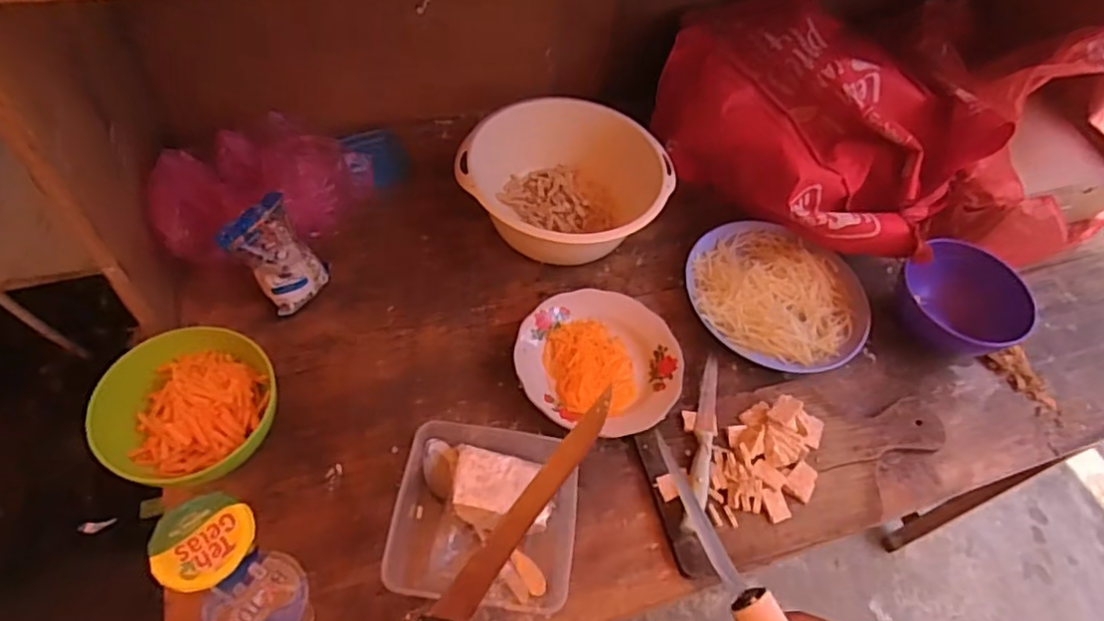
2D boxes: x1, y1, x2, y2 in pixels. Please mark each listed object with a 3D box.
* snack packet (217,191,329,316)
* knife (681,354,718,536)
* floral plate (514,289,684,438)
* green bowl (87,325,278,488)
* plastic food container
[{"bbox_3d":[-0.289,-0.057,0.689,0.058,0.110,0.082,24,56,11],"label":"snack packet"},{"bbox_3d":[0.158,0.132,0.666,0.020,0.014,0.200,15,55,4],"label":"knife"},{"bbox_3d":[0.051,0.052,0.712,0.176,0.027,0.170,3,55,-4],"label":"floral plate"},{"bbox_3d":[-0.332,0.092,0.604,0.137,0.075,0.147,3,55,-4],"label":"green bowl"},{"bbox_3d":[-0.059,0.184,0.592,0.159,0.048,0.166,8,55,0],"label":"plastic food container"}]

